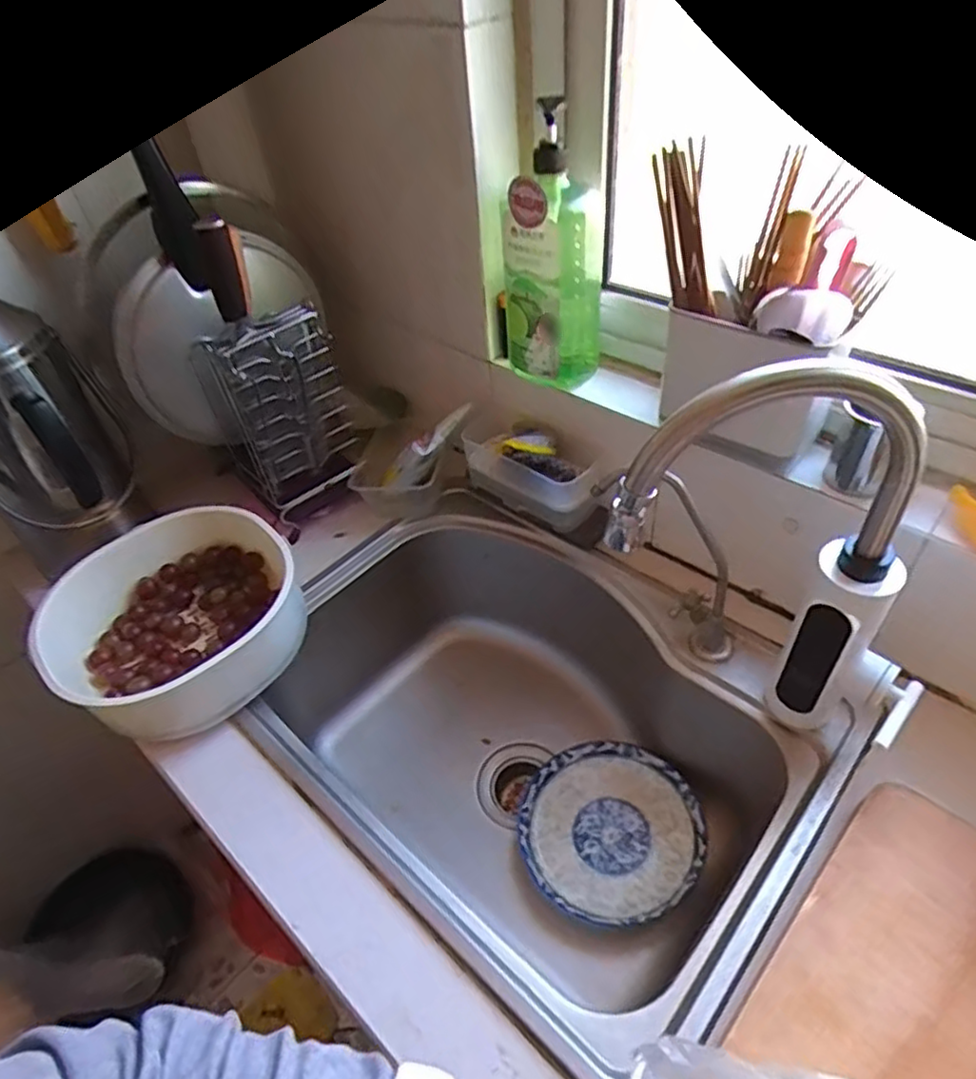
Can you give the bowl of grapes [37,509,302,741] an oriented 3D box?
[{"bbox_3d":[-0.318,0.081,0.704,0.250,0.094,0.242,-36,51,-27],"label":"bowl of grapes"}]

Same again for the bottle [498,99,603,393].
[{"bbox_3d":[0.068,-0.290,0.701,0.070,0.250,0.087,-35,51,-26],"label":"bottle"}]

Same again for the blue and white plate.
[{"bbox_3d":[0.133,0.320,0.740,0.193,0.030,0.193,-4,45,3],"label":"blue and white plate"}]

